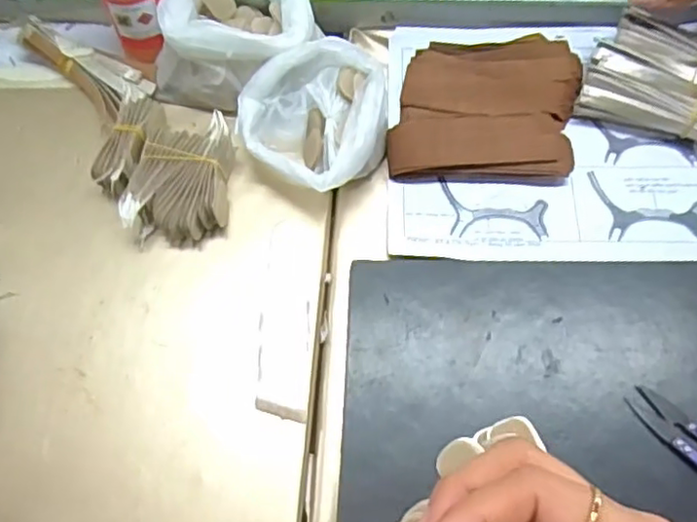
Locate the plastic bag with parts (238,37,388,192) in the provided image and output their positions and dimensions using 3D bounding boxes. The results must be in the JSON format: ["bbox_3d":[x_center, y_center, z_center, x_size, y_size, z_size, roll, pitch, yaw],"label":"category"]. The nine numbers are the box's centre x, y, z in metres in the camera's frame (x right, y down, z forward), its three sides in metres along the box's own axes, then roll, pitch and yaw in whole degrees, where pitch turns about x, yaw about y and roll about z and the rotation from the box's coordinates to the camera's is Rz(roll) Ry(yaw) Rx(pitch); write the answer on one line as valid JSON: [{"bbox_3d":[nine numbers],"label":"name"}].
[{"bbox_3d":[-0.022,-0.102,0.471,0.106,0.046,0.110,-25,65,-9],"label":"plastic bag with parts"}]

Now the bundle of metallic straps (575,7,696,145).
[{"bbox_3d":[0.257,-0.144,0.491,0.130,0.029,0.104,20,67,12],"label":"bundle of metallic straps"}]

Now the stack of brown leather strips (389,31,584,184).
[{"bbox_3d":[0.106,-0.121,0.490,0.142,0.026,0.115,2,64,4],"label":"stack of brown leather strips"}]

